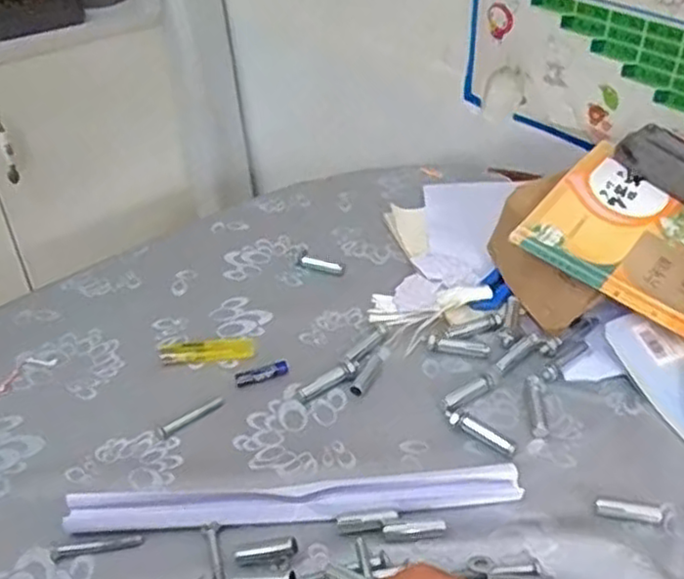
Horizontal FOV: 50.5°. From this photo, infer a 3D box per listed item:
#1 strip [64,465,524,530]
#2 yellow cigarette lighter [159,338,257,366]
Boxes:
[{"bbox_3d":[-0.030,0.138,0.479,0.291,0.013,0.028,-4,38,-2],"label":"strip"},{"bbox_3d":[-0.110,0.051,0.599,0.077,0.011,0.023,-10,39,-10],"label":"yellow cigarette lighter"}]

